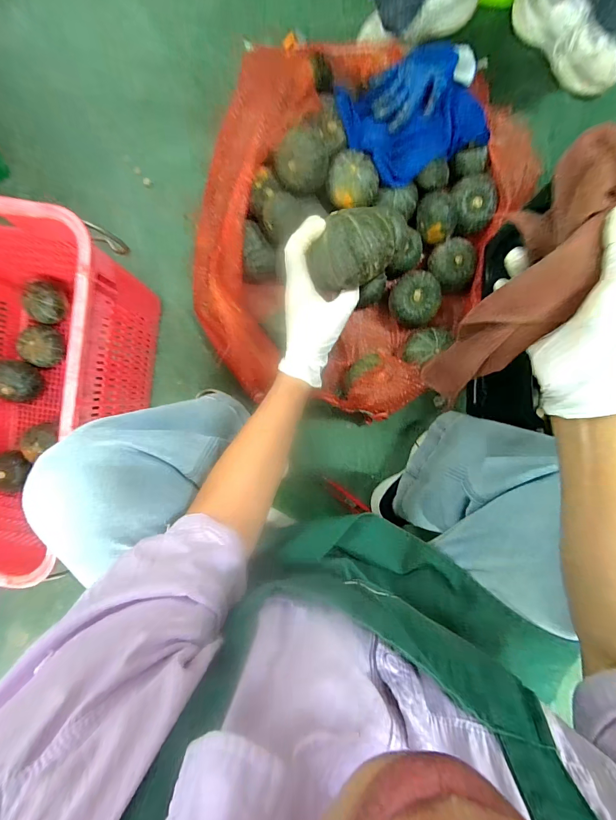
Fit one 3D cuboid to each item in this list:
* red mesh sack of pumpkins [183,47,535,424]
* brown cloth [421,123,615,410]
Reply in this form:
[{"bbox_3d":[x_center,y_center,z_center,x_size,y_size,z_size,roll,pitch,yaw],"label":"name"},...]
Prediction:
[{"bbox_3d":[0.063,-0.352,0.681,0.589,0.171,0.707,20,93,2],"label":"red mesh sack of pumpkins"},{"bbox_3d":[0.171,-0.091,0.264,0.059,0.055,0.217,27,122,2],"label":"brown cloth"}]

